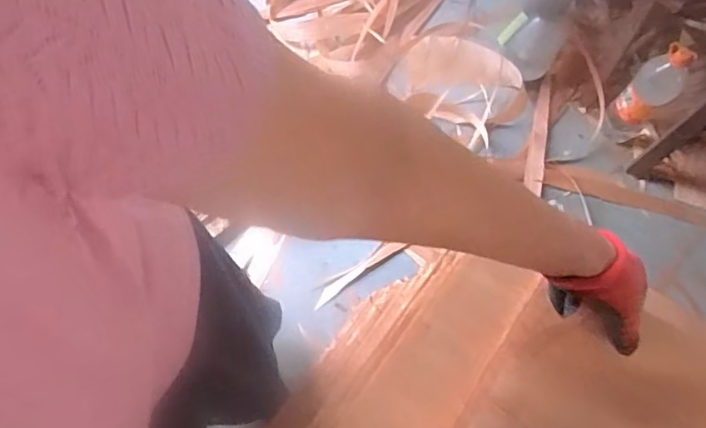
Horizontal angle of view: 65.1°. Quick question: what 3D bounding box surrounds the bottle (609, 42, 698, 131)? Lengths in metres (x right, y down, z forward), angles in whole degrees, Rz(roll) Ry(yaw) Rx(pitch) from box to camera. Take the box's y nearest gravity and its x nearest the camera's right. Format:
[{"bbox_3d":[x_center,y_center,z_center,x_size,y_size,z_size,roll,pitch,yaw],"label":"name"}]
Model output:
[{"bbox_3d":[0.718,-0.290,1.360,0.079,0.275,0.101,-43,76,-15],"label":"bottle"}]

